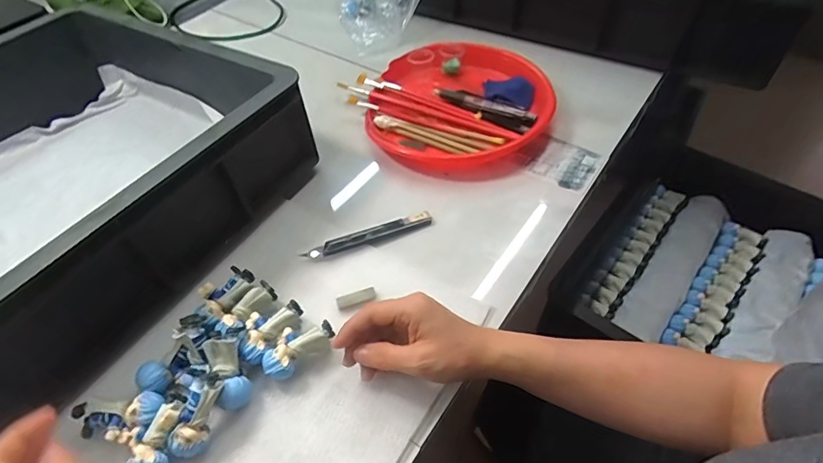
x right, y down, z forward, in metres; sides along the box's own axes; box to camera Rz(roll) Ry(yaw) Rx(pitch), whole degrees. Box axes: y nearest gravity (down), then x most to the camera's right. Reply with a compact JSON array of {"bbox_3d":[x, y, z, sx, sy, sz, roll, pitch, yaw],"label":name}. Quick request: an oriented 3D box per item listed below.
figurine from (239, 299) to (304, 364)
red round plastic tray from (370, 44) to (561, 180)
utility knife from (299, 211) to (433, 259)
[{"bbox_3d":[-0.127,0.086,0.391,0.035,0.027,0.060,28,56,21],"label":"figurine"},{"bbox_3d":[0.064,-0.175,0.600,0.237,0.041,0.252,0,51,0],"label":"red round plastic tray"},{"bbox_3d":[-0.042,0.006,0.470,0.138,0.007,0.021,-17,53,-13],"label":"utility knife"}]

